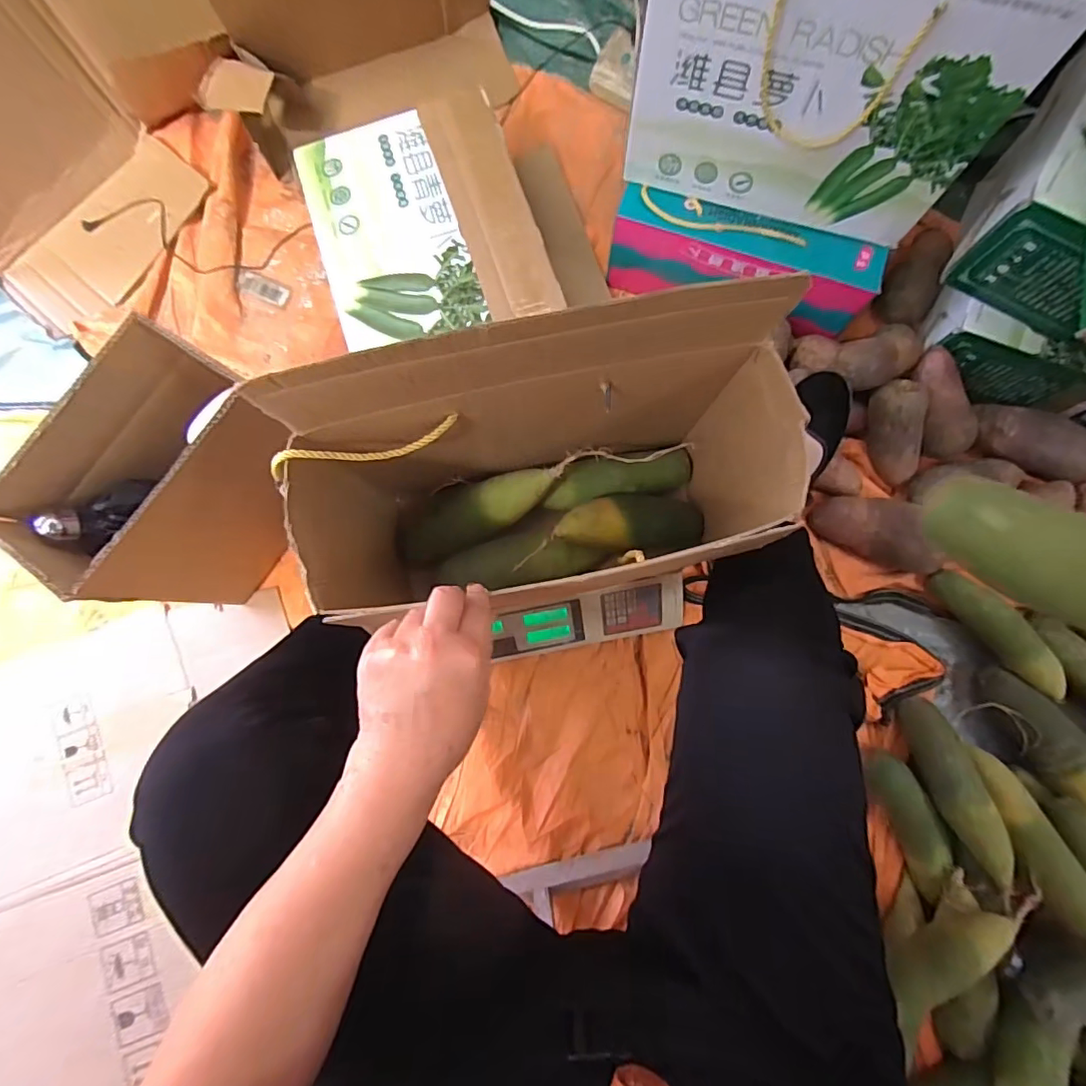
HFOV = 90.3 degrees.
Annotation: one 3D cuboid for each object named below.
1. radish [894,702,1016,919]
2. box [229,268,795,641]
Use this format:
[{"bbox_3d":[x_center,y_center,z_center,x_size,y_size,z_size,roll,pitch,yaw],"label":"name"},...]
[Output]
[{"bbox_3d":[0.487,0.293,0.635,0.051,0.050,0.216,-13,61,2],"label":"radish"},{"bbox_3d":[0.004,-0.041,0.466,0.377,0.328,0.151,-12,81,2],"label":"box"}]

